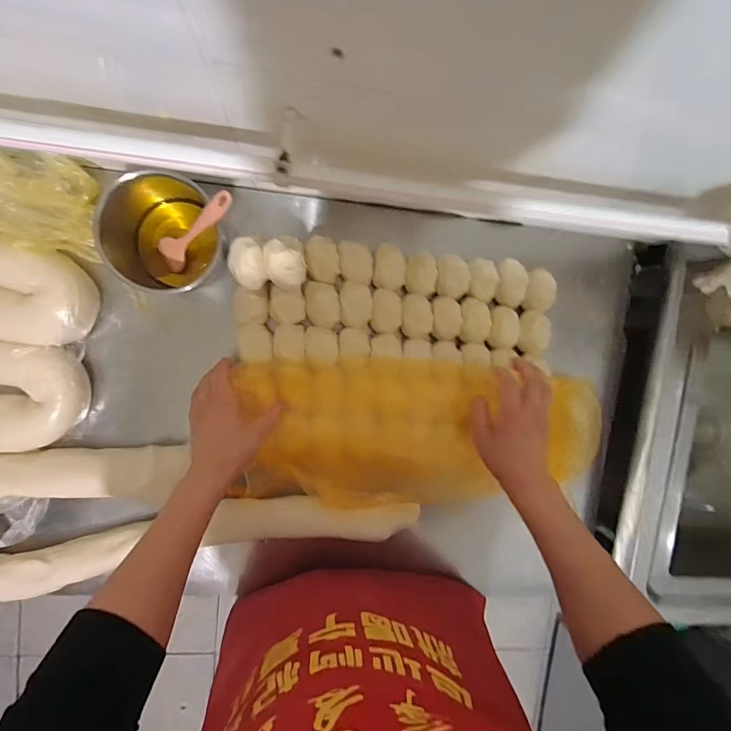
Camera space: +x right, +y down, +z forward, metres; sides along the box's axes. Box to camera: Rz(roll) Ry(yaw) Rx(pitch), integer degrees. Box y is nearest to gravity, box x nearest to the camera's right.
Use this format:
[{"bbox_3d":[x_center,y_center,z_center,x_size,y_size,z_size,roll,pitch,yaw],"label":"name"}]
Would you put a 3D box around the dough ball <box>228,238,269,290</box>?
[{"bbox_3d":[-0.149,-0.126,0.523,0.048,0.055,0.059,-8,96,-7],"label":"dough ball"}]

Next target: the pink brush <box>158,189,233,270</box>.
[{"bbox_3d":[-0.208,-0.162,0.507,0.011,0.173,0.042,-36,102,-48],"label":"pink brush"}]

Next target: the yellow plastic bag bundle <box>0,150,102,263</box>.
[{"bbox_3d":[-0.403,-0.194,0.480,0.144,0.102,0.108,6,95,-8],"label":"yellow plastic bag bundle"}]

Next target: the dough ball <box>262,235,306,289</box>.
[{"bbox_3d":[-0.100,-0.129,0.529,0.050,0.058,0.064,-6,96,-7],"label":"dough ball"}]

